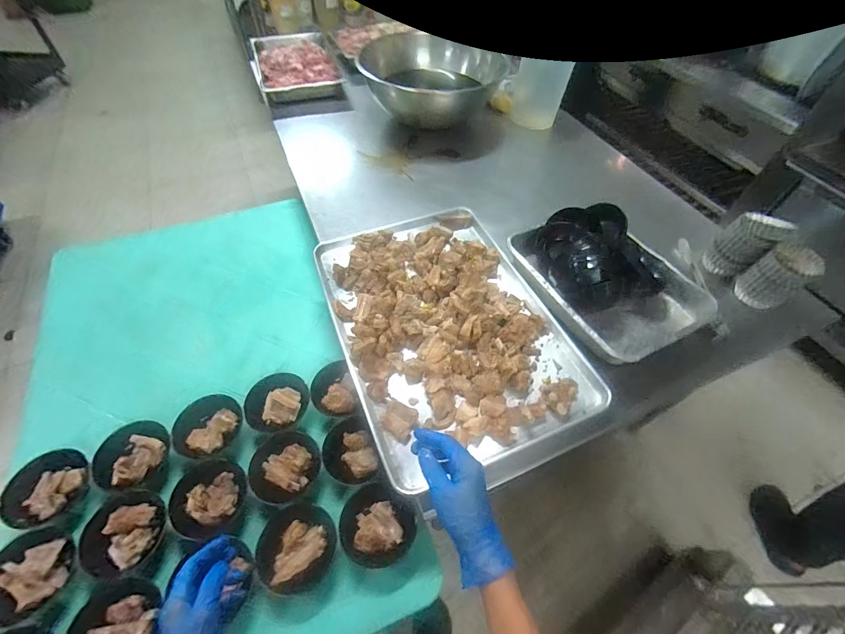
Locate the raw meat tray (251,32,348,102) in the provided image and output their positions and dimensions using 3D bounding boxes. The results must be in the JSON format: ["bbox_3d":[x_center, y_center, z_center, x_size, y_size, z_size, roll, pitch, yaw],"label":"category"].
[{"bbox_3d":[-0.536,-1.086,1.590,0.323,0.089,0.532,-16,57,-13],"label":"raw meat tray"}]

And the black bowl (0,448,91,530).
[{"bbox_3d":[-0.724,0.329,0.714,0.132,0.034,0.133,1,55,-2],"label":"black bowl"}]

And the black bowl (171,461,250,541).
[{"bbox_3d":[-0.423,0.353,0.735,0.136,0.037,0.134,1,55,-2],"label":"black bowl"}]

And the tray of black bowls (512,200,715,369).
[{"bbox_3d":[0.437,-0.097,0.877,0.313,0.115,0.400,-21,58,-17],"label":"tray of black bowls"}]

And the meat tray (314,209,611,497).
[{"bbox_3d":[0.049,0.008,0.859,0.465,0.078,0.680,-17,57,-14],"label":"meat tray"}]

